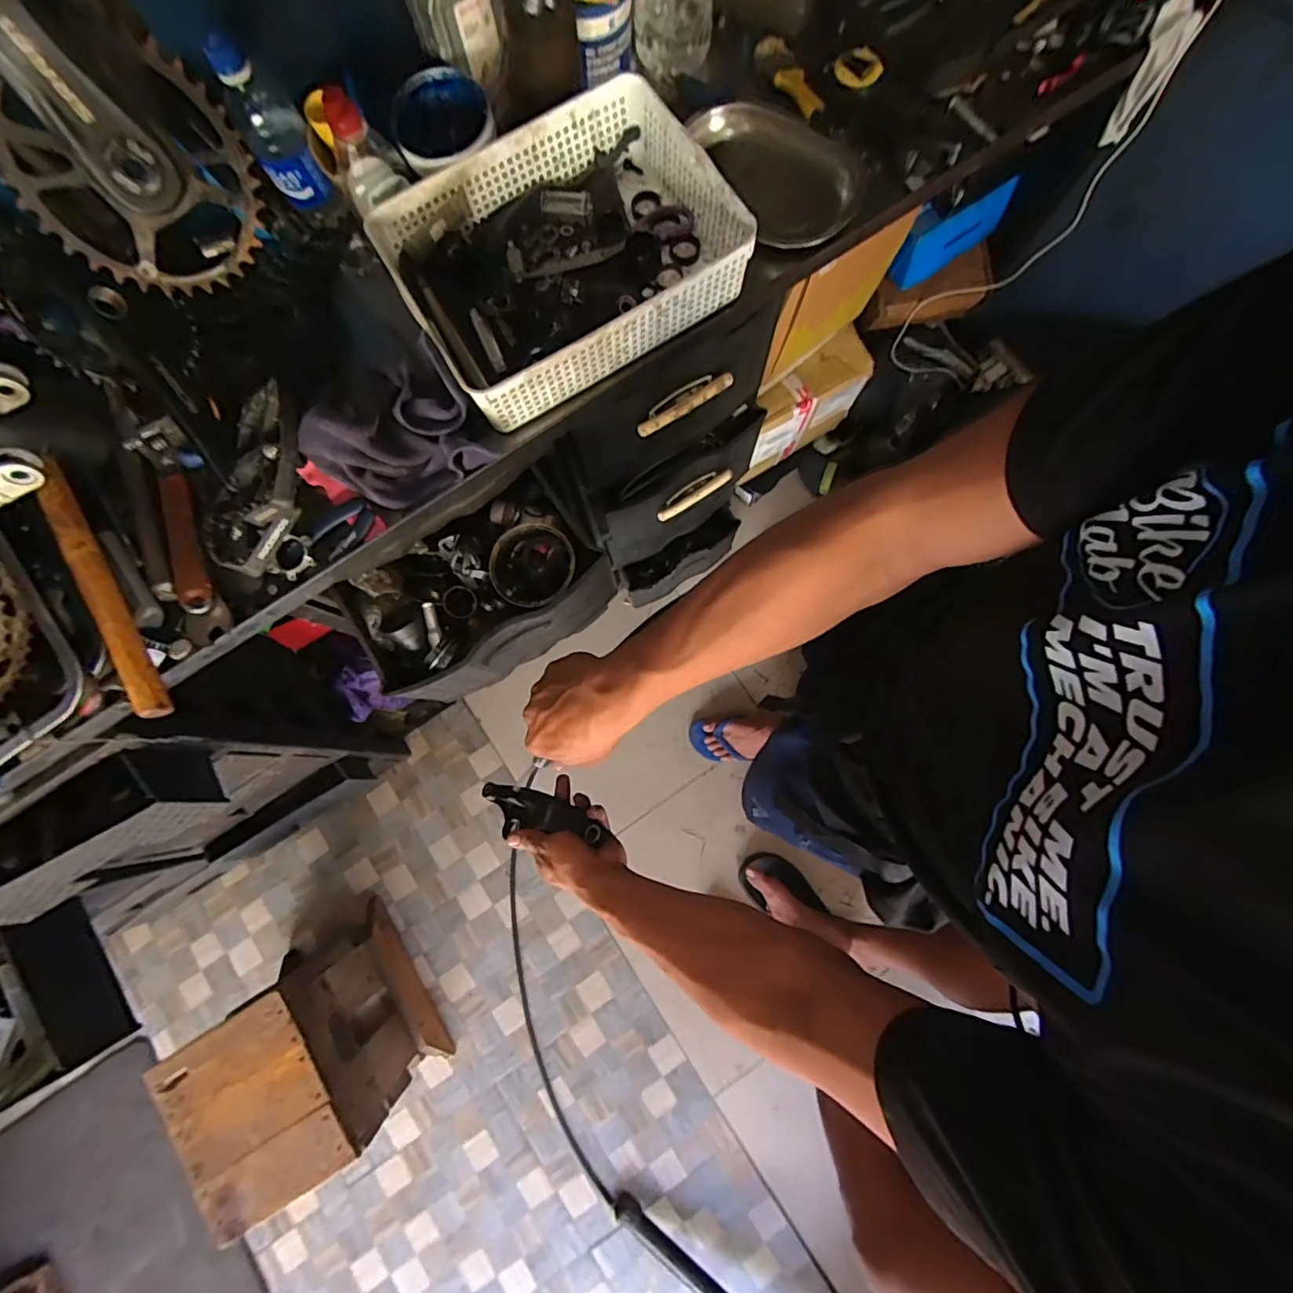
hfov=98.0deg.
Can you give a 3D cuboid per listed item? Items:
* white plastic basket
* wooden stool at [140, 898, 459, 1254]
[{"bbox_3d":[-0.086,-0.413,0.594,0.329,0.091,0.248,-31,82,-3],"label":"white plastic basket"},{"bbox_3d":[-0.660,0.804,1.133,0.249,0.409,0.339,-31,82,-3],"label":"wooden stool"}]

